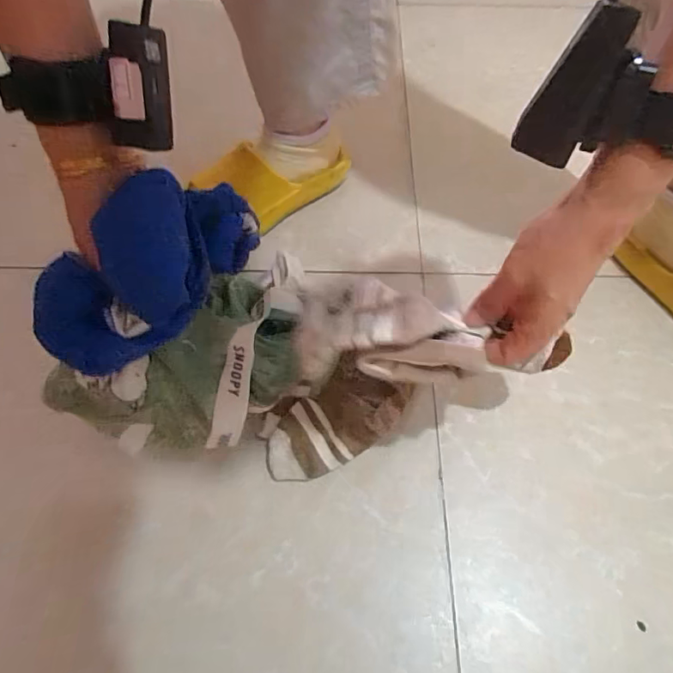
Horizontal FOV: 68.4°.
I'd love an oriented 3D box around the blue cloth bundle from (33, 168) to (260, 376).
[{"bbox_3d":[-0.123,-0.050,0.328,0.161,0.058,0.082,-37,68,-21],"label":"blue cloth bundle"}]

